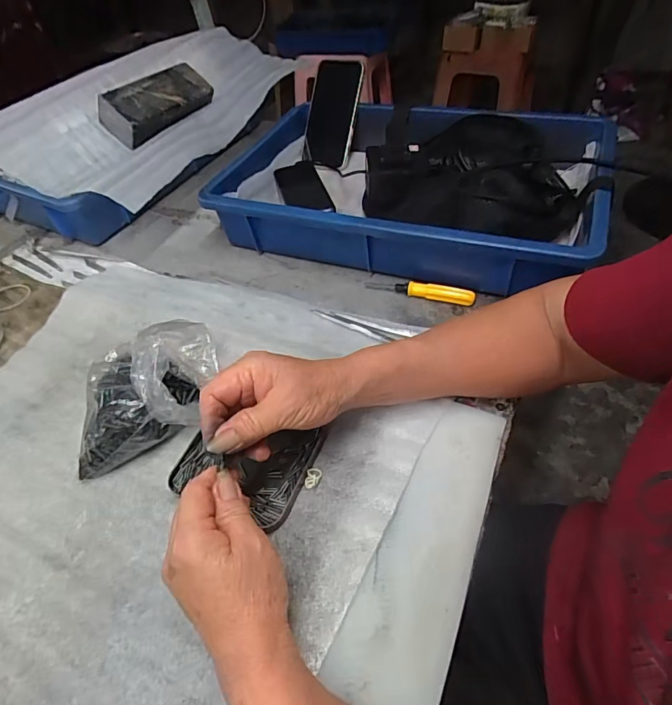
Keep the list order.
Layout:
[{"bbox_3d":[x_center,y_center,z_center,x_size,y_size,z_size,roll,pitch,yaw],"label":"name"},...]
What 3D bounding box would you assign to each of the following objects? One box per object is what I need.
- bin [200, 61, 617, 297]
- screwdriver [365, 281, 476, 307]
[{"bbox_3d":[0.091,-0.215,0.545,0.415,0.098,0.294,16,54,18],"label":"bin"},{"bbox_3d":[0.088,-0.068,0.472,0.116,0.016,0.012,15,54,18],"label":"screwdriver"}]

